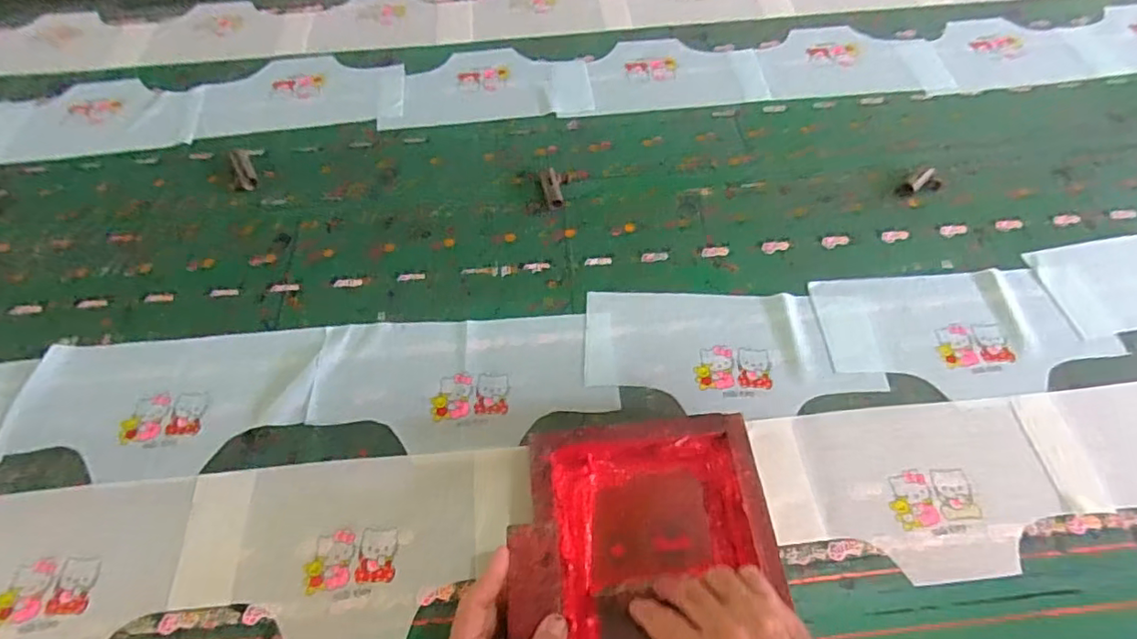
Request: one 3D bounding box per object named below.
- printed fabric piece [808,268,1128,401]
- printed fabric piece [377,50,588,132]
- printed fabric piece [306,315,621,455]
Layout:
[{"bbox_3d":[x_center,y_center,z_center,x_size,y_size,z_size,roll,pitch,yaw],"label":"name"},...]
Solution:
[{"bbox_3d":[0.443,0.012,0.641,0.303,0.007,0.157,-4,56,-2],"label":"printed fabric piece"},{"bbox_3d":[-0.131,-0.369,0.892,0.321,0.008,0.166,-3,56,-1],"label":"printed fabric piece"},{"bbox_3d":[-0.117,0.066,0.621,0.318,0.005,0.155,-1,56,0],"label":"printed fabric piece"}]

